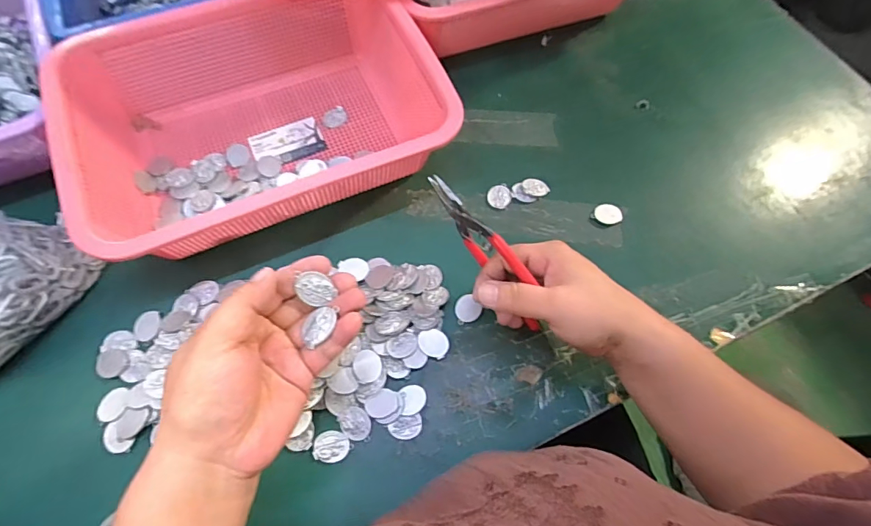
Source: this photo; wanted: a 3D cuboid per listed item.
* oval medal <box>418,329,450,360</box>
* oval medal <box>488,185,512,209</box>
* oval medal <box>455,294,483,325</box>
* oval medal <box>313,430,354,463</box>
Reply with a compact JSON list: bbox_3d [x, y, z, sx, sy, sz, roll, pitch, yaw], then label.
[{"bbox_3d":[-0.001,0.066,0.360,0.022,0.010,0.024,-21,68,-13],"label":"oval medal"},{"bbox_3d":[0.061,-0.063,0.423,0.022,0.004,0.026,15,64,3],"label":"oval medal"},{"bbox_3d":[0.027,0.038,0.374,0.021,0.005,0.023,-13,66,-10],"label":"oval medal"},{"bbox_3d":[-0.076,0.135,0.328,0.027,0.004,0.022,-5,65,-6],"label":"oval medal"}]

